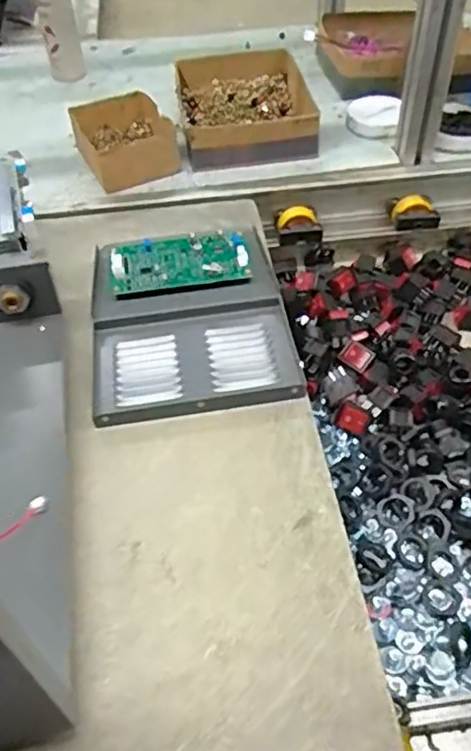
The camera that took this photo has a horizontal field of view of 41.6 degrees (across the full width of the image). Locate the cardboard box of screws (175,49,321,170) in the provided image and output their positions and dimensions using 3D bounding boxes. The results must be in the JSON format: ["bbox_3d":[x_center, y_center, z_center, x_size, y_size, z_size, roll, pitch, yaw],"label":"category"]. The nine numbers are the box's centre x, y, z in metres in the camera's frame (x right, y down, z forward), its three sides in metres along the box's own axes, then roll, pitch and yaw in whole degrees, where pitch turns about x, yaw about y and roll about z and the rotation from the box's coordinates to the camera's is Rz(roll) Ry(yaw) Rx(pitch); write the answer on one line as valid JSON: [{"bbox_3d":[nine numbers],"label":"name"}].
[{"bbox_3d":[0.009,-0.358,0.830,0.163,0.056,0.234,-8,48,-5],"label":"cardboard box of screws"}]

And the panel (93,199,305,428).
[{"bbox_3d":[-0.042,-0.059,0.579,0.180,0.046,0.207,-7,48,-3],"label":"panel"}]

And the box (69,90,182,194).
[{"bbox_3d":[-0.139,-0.296,0.788,0.115,0.051,0.141,-18,49,-13],"label":"box"}]

